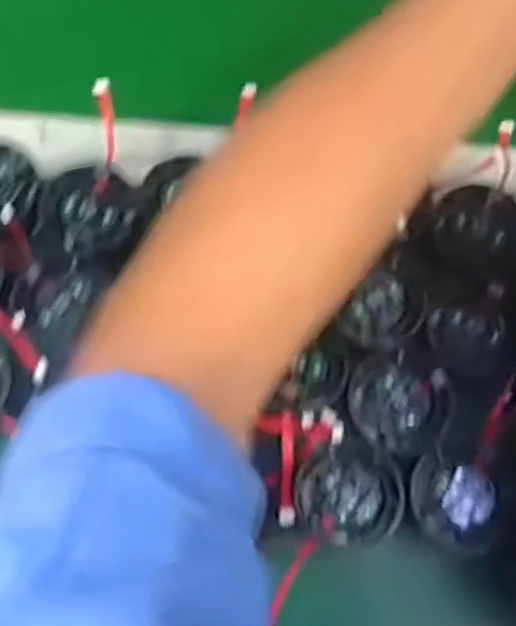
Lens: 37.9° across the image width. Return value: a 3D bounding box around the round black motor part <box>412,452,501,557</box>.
[{"bbox_3d":[0.099,0.096,0.381,0.051,0.021,0.042,34,76,9],"label":"round black motor part"}]

